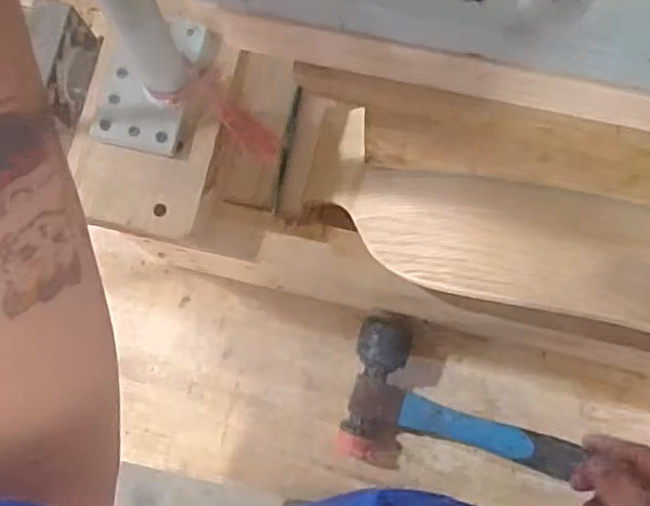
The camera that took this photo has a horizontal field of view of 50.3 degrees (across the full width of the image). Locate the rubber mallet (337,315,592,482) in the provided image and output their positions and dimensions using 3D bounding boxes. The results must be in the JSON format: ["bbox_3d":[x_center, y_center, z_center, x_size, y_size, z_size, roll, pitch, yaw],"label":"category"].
[{"bbox_3d":[0.121,0.140,0.626,0.199,0.041,0.127,12,81,2],"label":"rubber mallet"}]

